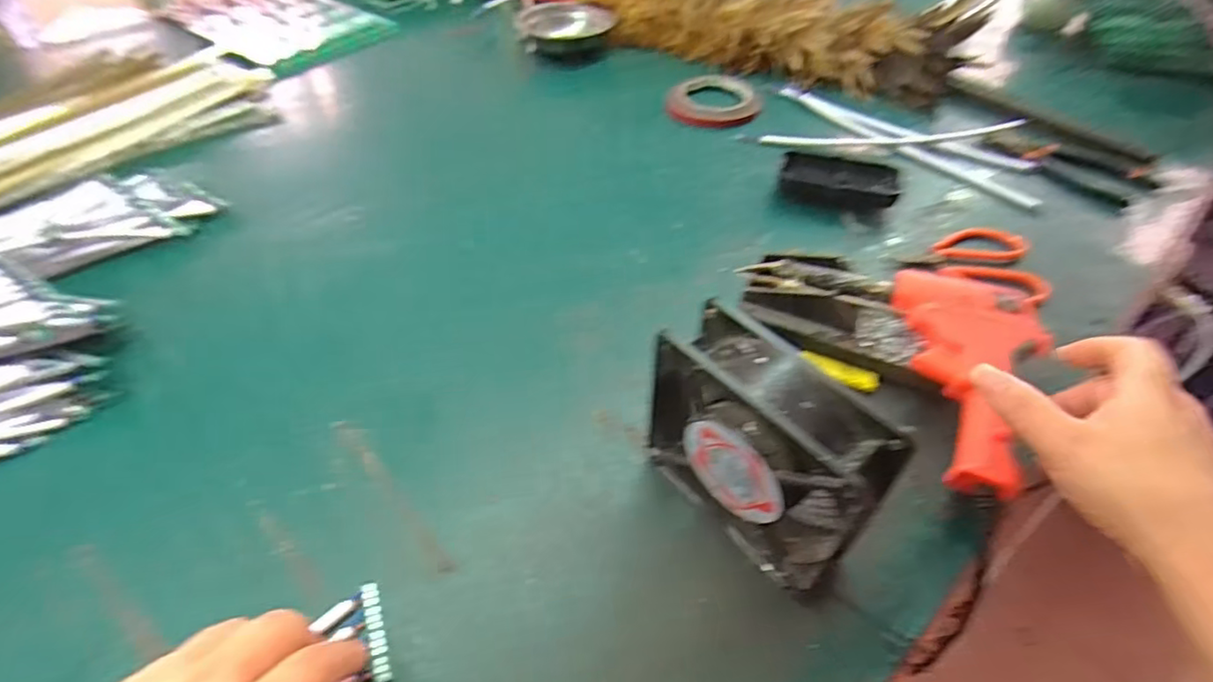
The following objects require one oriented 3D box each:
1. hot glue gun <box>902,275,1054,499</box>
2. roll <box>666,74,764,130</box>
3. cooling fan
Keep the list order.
[{"bbox_3d":[0.236,0.025,0.386,0.087,0.031,0.155,9,59,10],"label":"hot glue gun"},{"bbox_3d":[0.123,-0.278,0.685,0.102,0.013,0.102,0,46,0],"label":"roll"},{"bbox_3d":[0.079,0.058,0.309,0.045,0.118,0.118,-29,52,-24],"label":"cooling fan"}]

